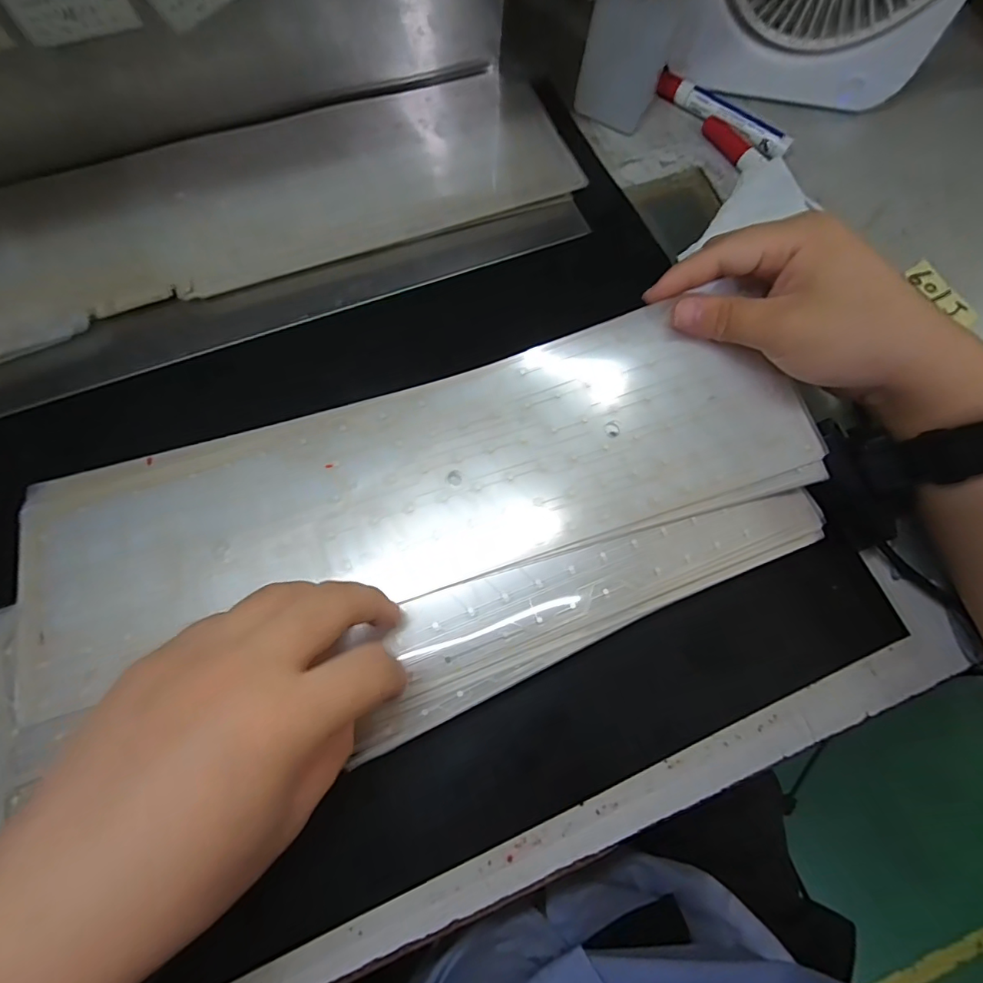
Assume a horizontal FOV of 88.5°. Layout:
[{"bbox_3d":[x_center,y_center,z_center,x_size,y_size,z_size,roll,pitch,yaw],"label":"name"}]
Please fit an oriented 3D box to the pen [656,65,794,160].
[{"bbox_3d":[0.178,-0.292,0.394,0.114,0.018,0.020,43,75,11],"label":"pen"}]

